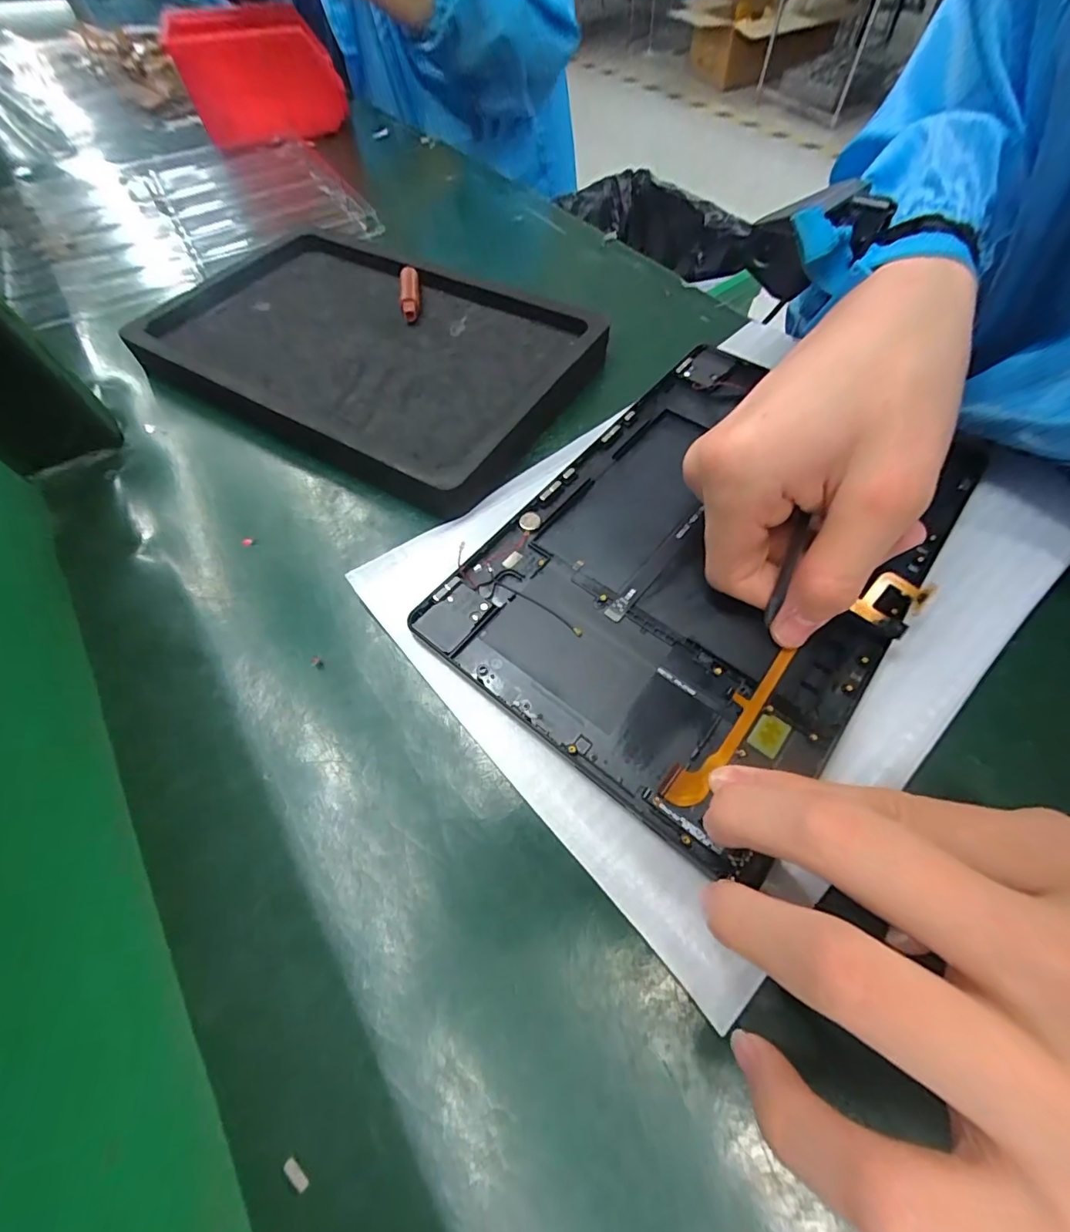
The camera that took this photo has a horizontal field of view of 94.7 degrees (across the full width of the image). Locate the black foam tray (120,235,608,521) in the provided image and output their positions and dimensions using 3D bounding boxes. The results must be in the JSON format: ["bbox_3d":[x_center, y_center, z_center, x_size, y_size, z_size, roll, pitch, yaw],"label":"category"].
[{"bbox_3d":[-0.101,-0.156,0.288,0.250,0.018,0.161,31,66,17],"label":"black foam tray"}]

